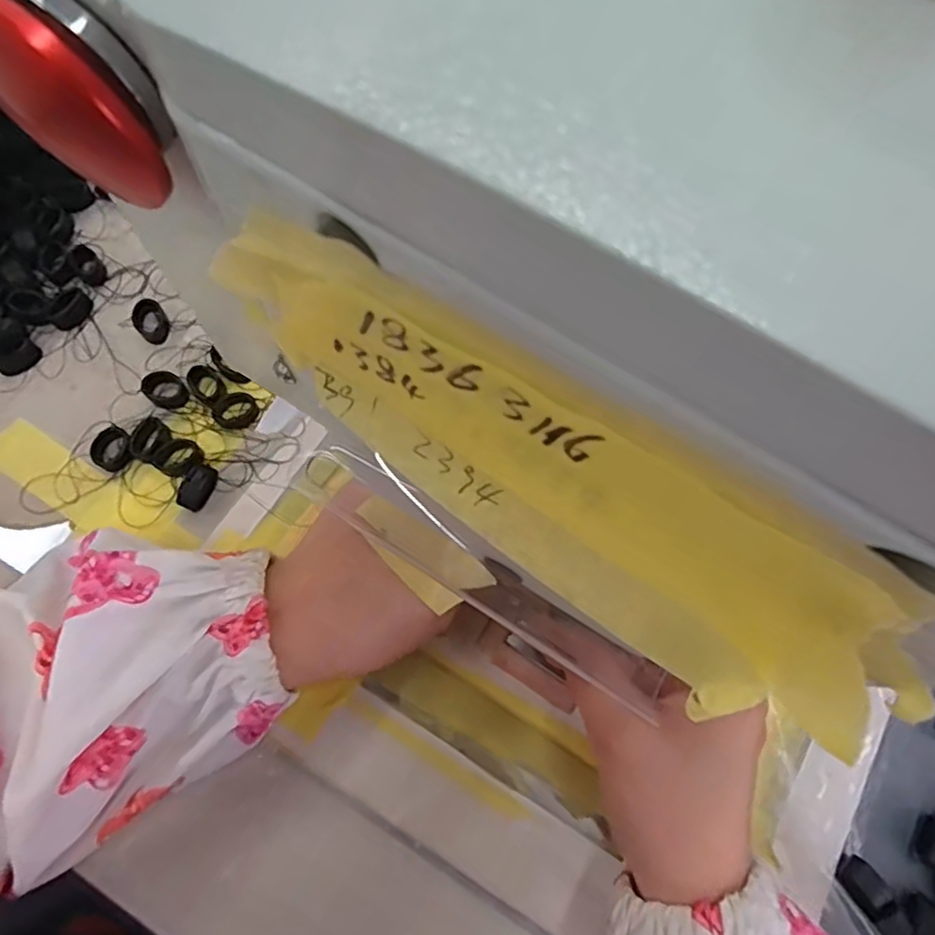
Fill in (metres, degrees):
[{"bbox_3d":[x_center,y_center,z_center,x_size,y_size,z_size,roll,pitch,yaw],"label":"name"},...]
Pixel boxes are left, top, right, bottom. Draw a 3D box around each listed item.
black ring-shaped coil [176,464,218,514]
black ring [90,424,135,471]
[{"bbox_3d":[-0.125,0.009,0.290,0.012,0.007,0.021,21,73,3],"label":"black ring-shaped coil"},{"bbox_3d":[-0.167,-0.009,0.293,0.020,0.004,0.019,1,73,-3],"label":"black ring"}]

